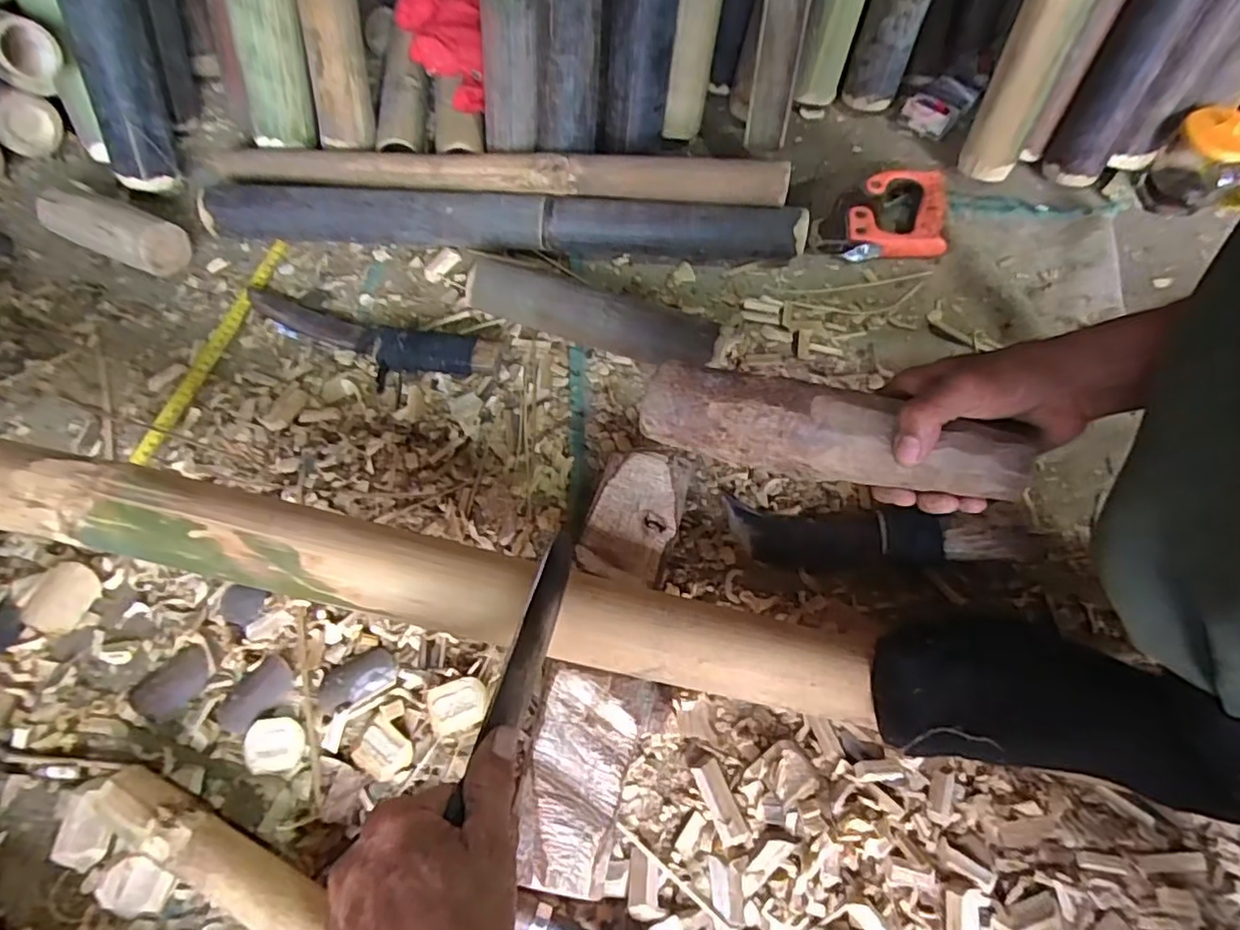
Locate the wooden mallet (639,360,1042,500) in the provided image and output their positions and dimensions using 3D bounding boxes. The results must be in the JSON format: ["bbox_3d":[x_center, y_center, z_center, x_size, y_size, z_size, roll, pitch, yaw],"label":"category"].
[{"bbox_3d":[0.135,-0.023,0.416,0.246,0.042,0.055,13,62,21],"label":"wooden mallet"}]

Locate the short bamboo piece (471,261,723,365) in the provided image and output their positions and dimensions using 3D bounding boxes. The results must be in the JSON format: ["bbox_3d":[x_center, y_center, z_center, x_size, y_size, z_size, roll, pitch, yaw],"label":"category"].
[{"bbox_3d":[-0.029,-0.149,0.612,0.261,0.058,0.051,14,64,7],"label":"short bamboo piece"}]

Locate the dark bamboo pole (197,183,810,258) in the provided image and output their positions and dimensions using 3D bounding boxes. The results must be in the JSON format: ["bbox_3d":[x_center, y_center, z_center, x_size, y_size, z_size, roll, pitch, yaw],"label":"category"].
[{"bbox_3d":[-0.130,-0.260,0.676,0.653,0.064,0.048,5,63,3],"label":"dark bamboo pole"}]

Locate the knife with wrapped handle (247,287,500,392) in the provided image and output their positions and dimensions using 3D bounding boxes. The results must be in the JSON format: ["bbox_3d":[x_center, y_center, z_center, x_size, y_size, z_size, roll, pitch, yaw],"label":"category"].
[{"bbox_3d":[-0.267,-0.130,0.633,0.293,0.034,0.071,14,64,7],"label":"knife with wrapped handle"}]

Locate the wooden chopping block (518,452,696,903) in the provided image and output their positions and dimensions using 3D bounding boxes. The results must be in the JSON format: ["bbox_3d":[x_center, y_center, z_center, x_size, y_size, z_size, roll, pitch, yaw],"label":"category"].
[{"bbox_3d":[-0.007,0.139,0.471,0.083,0.063,0.312,10,63,5],"label":"wooden chopping block"}]

